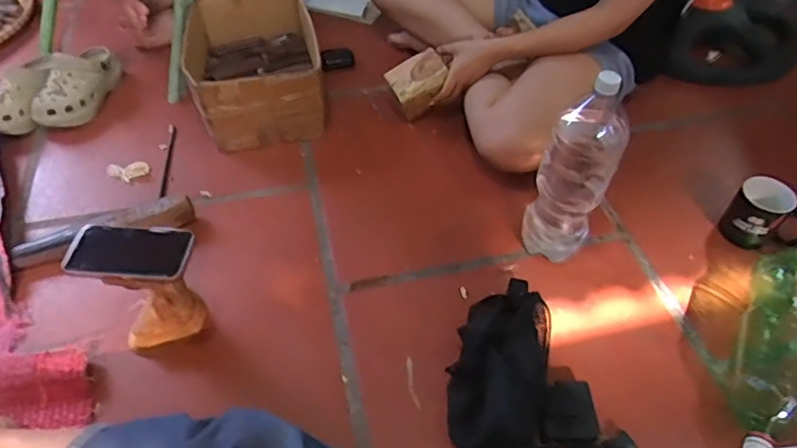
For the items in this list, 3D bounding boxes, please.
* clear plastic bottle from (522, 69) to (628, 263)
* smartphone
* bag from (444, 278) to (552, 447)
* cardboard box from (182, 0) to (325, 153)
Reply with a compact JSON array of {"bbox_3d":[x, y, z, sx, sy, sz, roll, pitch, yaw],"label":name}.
[{"bbox_3d":[0.263,-0.077,0.827,0.103,0.315,0.091,18,52,14],"label":"clear plastic bottle"},{"bbox_3d":[-0.347,0.036,0.716,0.153,0.015,0.071,4,72,-1],"label":"smartphone"},{"bbox_3d":[0.140,0.191,0.757,0.121,0.072,0.282,11,51,9],"label":"bag"},{"bbox_3d":[-0.289,-0.320,1.122,0.245,0.136,0.320,-11,51,-10],"label":"cardboard box"}]

